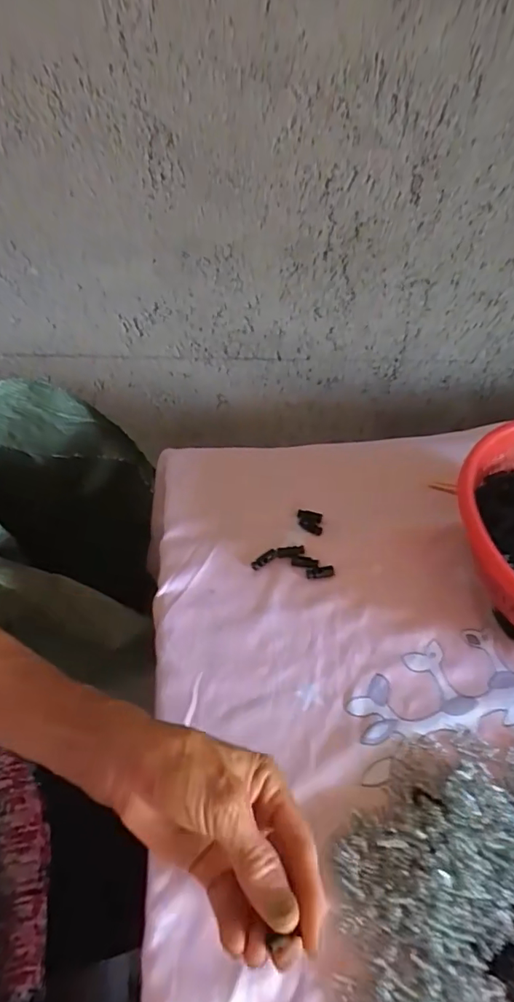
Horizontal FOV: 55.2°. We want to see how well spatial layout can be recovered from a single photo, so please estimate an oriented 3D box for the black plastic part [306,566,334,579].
[{"bbox_3d":[0.056,0.063,0.434,0.025,0.005,0.010,-3,48,-6],"label":"black plastic part"}]

